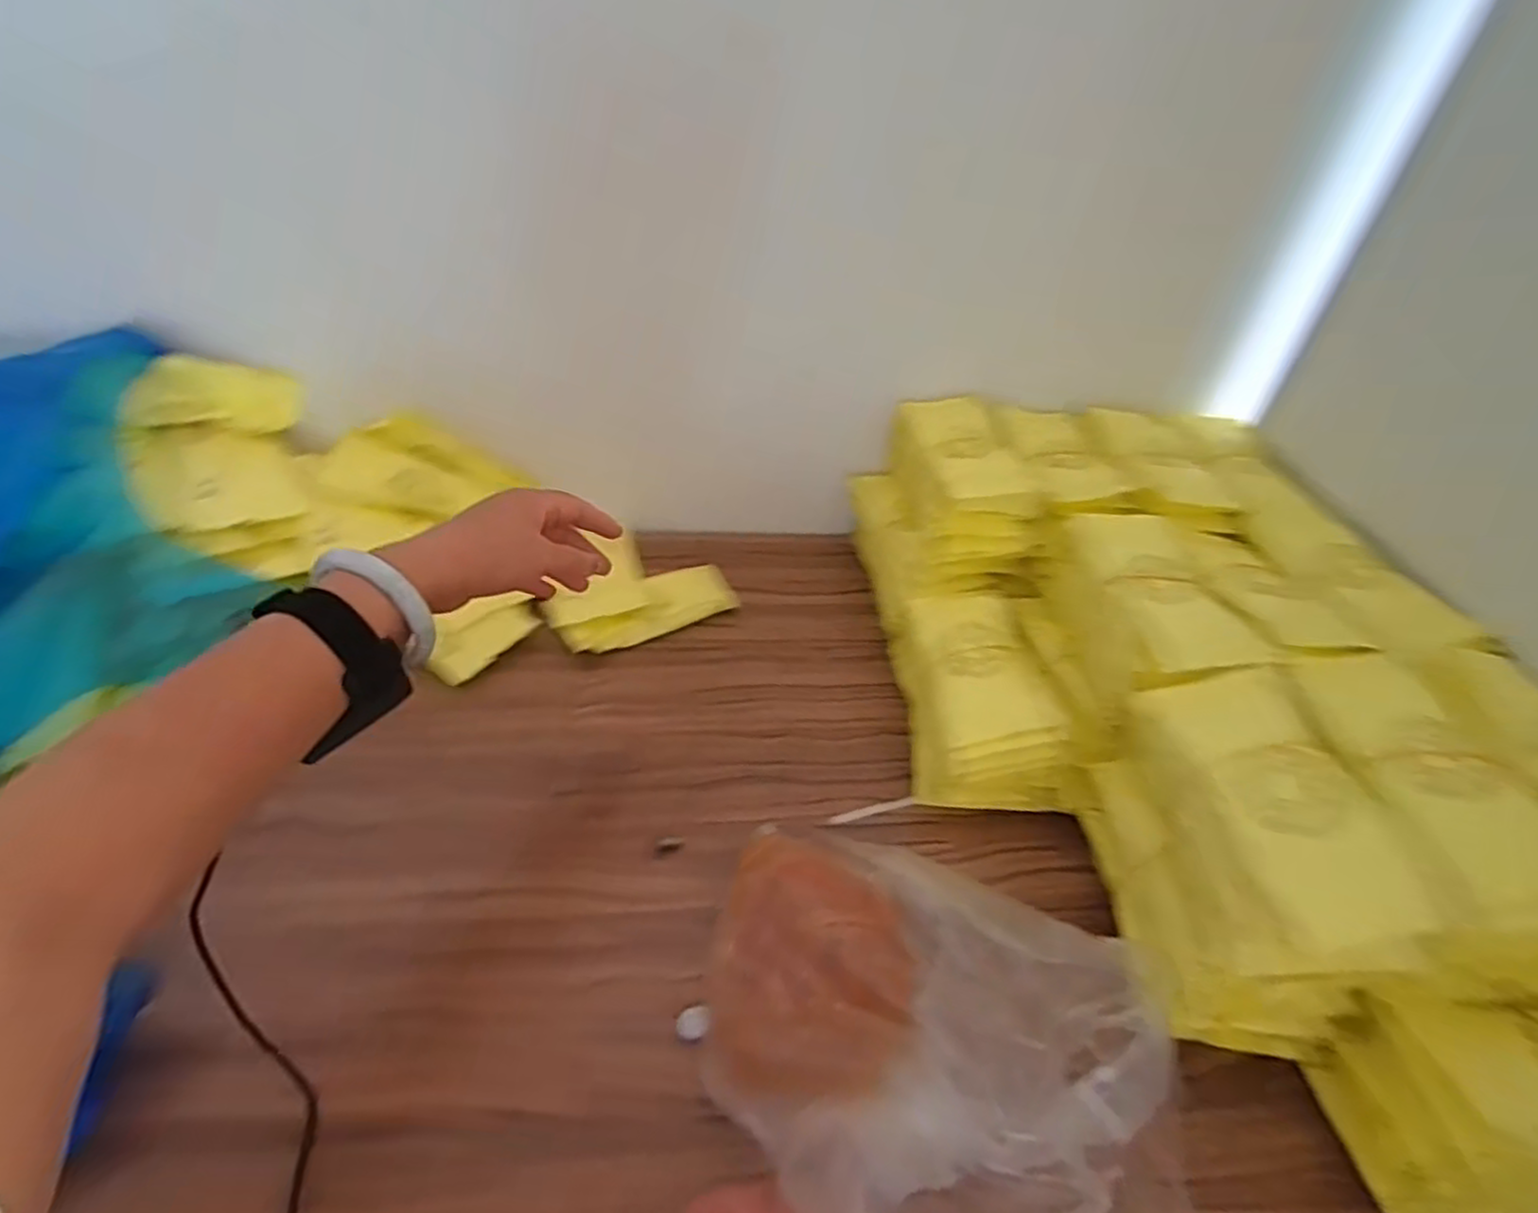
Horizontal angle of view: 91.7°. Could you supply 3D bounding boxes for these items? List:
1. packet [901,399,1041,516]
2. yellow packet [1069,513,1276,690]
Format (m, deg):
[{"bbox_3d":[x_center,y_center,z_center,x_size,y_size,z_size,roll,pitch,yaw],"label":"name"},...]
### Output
[{"bbox_3d":[0.179,-0.144,0.693,0.082,0.024,0.167,-2,42,-10],"label":"packet"},{"bbox_3d":[0.292,-0.014,0.562,0.089,0.025,0.198,4,41,-4],"label":"yellow packet"}]

